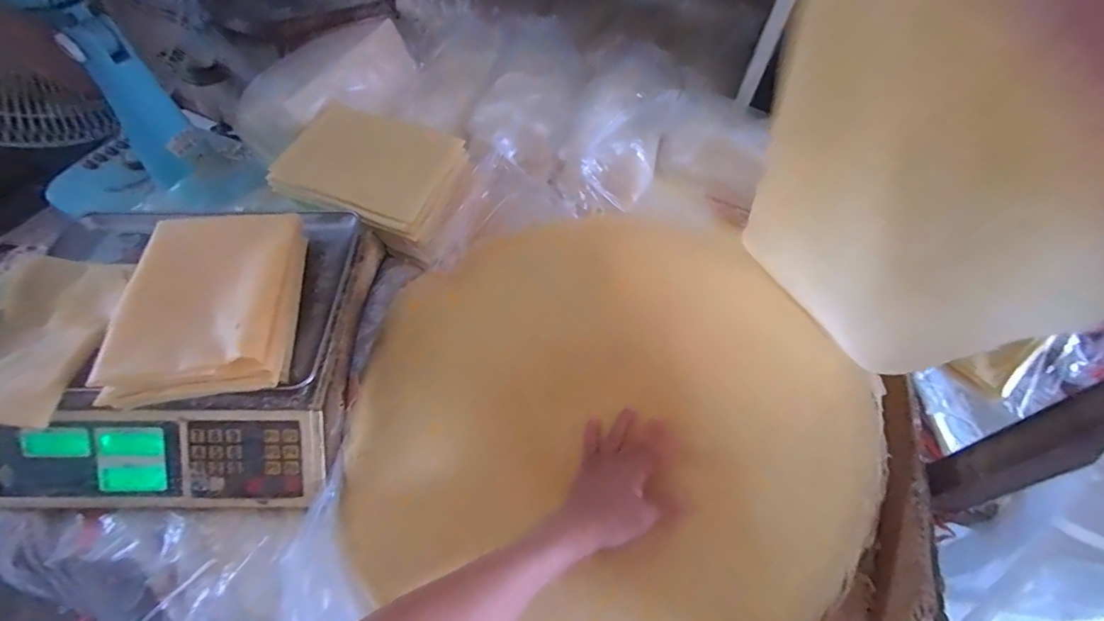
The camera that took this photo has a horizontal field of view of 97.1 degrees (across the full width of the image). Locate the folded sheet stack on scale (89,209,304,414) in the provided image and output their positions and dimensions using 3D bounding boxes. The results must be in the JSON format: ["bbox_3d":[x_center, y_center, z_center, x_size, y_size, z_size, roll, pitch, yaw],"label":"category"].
[{"bbox_3d":[-0.327,-0.008,0.479,0.146,0.049,0.193,-4,55,-7],"label":"folded sheet stack on scale"}]

